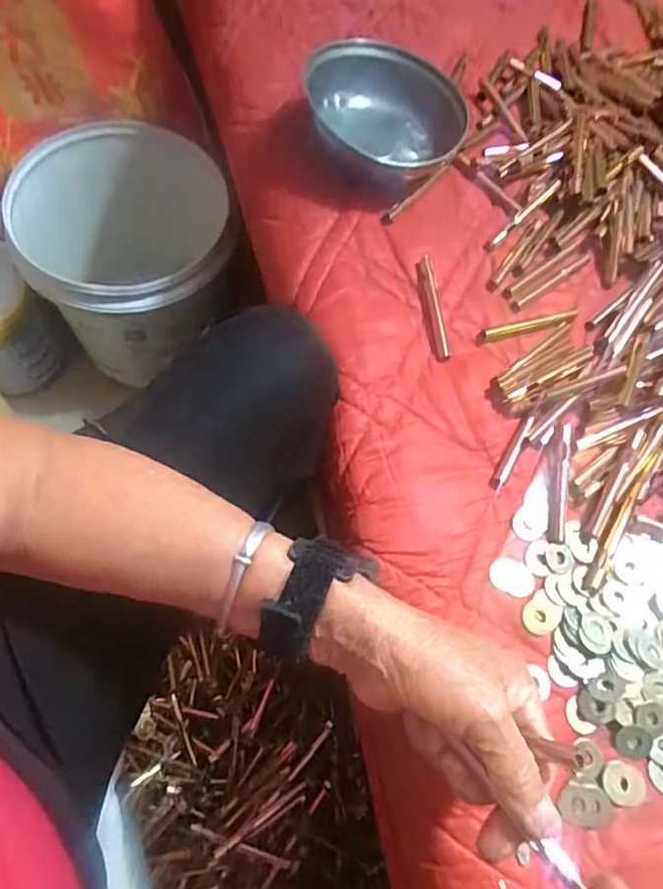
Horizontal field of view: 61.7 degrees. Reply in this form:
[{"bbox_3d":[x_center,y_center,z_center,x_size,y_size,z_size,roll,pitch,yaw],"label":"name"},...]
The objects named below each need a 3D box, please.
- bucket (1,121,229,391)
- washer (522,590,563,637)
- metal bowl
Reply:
[{"bbox_3d":[-0.278,-0.250,0.764,0.291,0.232,0.303,-15,69,-7],"label":"bucket"},{"bbox_3d":[0.138,0.112,0.364,0.022,0.004,0.027,43,69,11],"label":"washer"},{"bbox_3d":[0.045,-0.265,0.468,0.122,0.068,0.132,3,67,-6],"label":"metal bowl"}]

